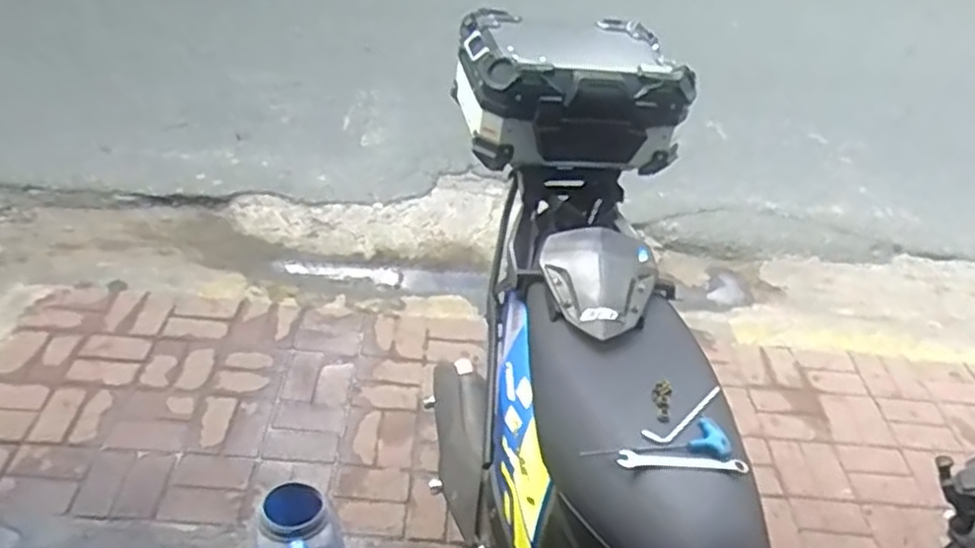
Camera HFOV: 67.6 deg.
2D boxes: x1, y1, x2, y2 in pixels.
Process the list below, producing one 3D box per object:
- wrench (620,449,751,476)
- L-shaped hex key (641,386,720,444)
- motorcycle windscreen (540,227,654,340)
[{"bbox_3d":[0.268,0.259,0.996,0.176,0.012,0.025,5,40,-2],"label":"wrench"},{"bbox_3d":[0.300,0.209,1.077,0.185,0.013,0.034,-24,49,-31],"label":"L-shaped hex key"},{"bbox_3d":[0.185,0.000,1.241,0.200,0.098,0.212,4,40,-3],"label":"motorcycle windscreen"}]

